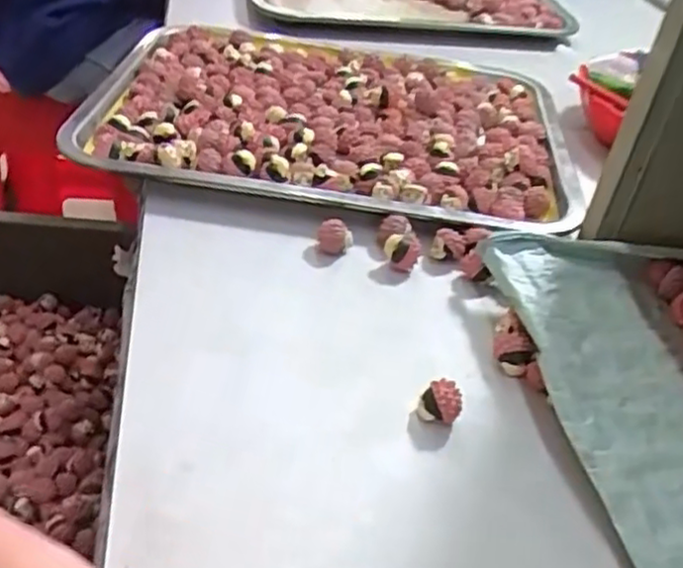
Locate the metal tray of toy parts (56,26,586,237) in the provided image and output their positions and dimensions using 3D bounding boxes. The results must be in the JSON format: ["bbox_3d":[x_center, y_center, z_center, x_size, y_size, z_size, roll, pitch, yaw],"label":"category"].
[{"bbox_3d":[-0.002,-0.136,0.554,0.358,0.034,0.261,11,38,3],"label":"metal tray of toy parts"}]

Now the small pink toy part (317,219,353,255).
[{"bbox_3d":[-0.004,-0.029,0.429,0.021,0.018,0.019,5,38,-5],"label":"small pink toy part"}]

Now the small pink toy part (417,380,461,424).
[{"bbox_3d":[0.047,0.056,0.333,0.020,0.017,0.014,10,38,2],"label":"small pink toy part"}]

